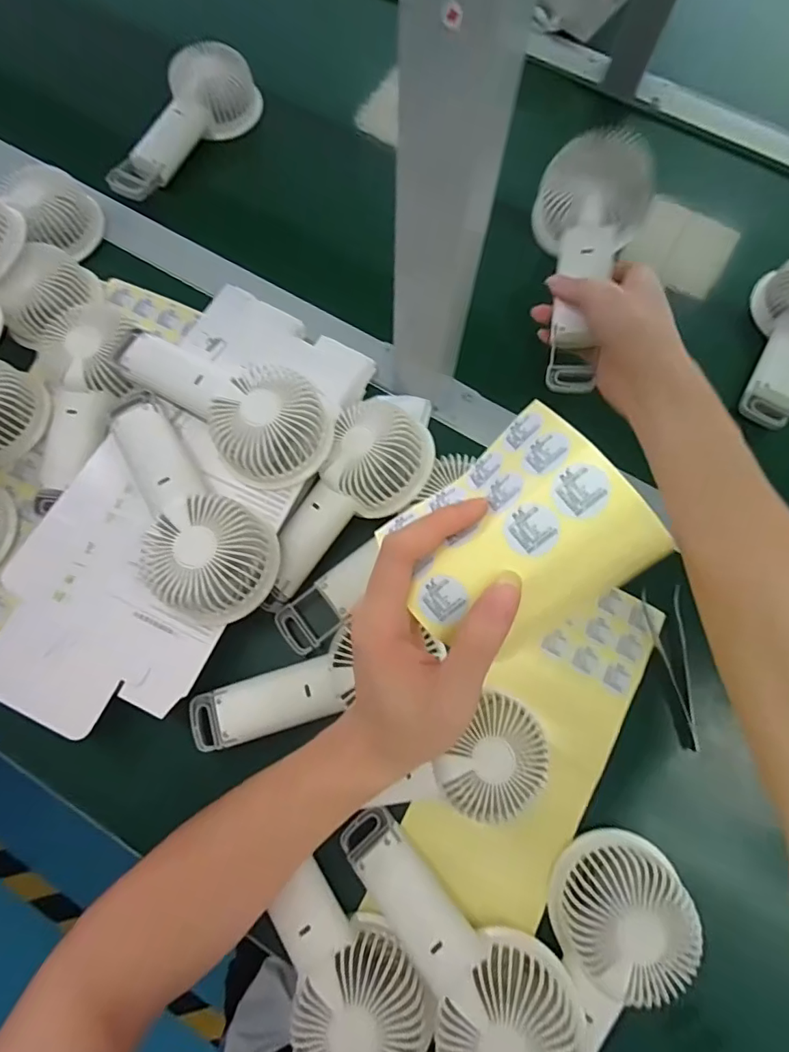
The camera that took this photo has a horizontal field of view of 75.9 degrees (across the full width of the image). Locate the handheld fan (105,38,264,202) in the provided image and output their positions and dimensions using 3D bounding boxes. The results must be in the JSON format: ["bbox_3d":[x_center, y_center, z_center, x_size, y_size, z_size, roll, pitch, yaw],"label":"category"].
[{"bbox_3d":[-0.216,-0.401,0.506,0.055,0.069,0.192,34,78,8],"label":"handheld fan"}]

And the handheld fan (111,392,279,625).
[{"bbox_3d":[-0.156,-0.014,0.360,0.082,0.049,0.178,-37,79,-9],"label":"handheld fan"}]

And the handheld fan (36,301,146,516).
[{"bbox_3d":[-0.257,-0.108,0.410,0.079,0.041,0.187,10,76,2],"label":"handheld fan"}]

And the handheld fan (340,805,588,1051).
[{"bbox_3d":[0.034,0.263,0.317,0.078,0.040,0.177,-44,64,-10],"label":"handheld fan"}]

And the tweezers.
[{"bbox_3d":[0.211,0.106,0.389,0.031,0.009,0.118,2,76,0],"label":"tweezers"}]

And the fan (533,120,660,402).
[{"bbox_3d":[0.152,-0.202,0.407,0.081,0.054,0.188,7,96,2],"label":"fan"}]

